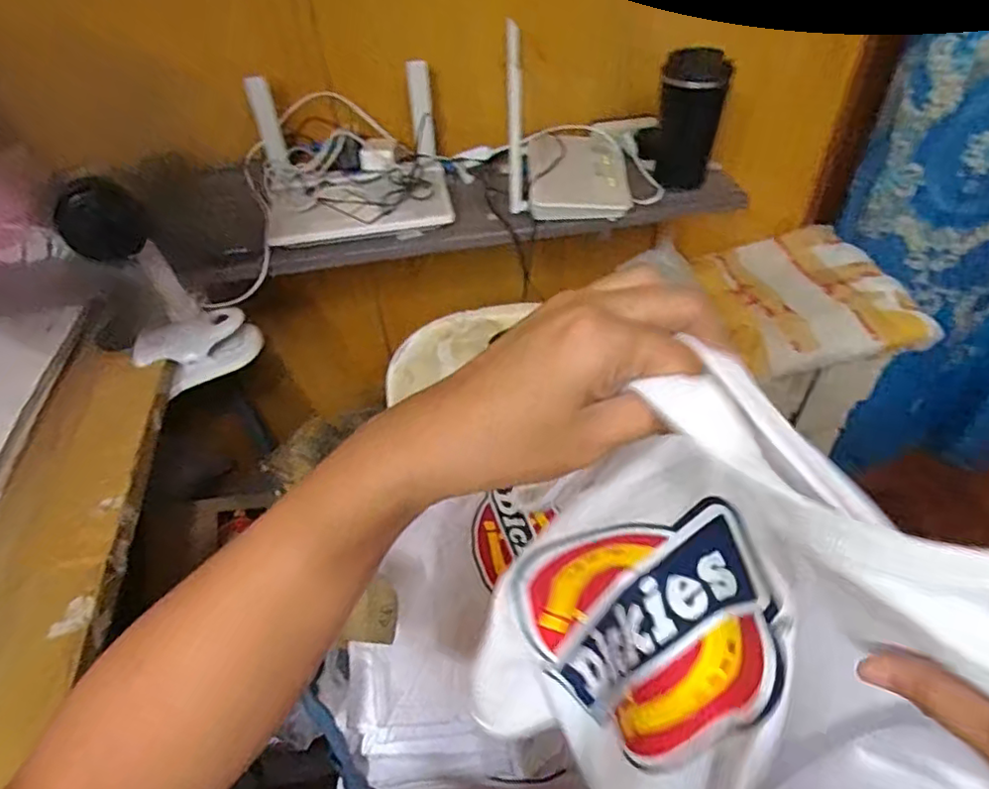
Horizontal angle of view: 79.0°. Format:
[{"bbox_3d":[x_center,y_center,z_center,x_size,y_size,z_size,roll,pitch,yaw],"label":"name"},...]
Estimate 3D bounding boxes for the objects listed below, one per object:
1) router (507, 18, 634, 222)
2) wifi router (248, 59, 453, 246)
[{"bbox_3d":[0.101,-0.344,0.790,0.162,0.145,0.199,-1,46,3],"label":"router"},{"bbox_3d":[-0.183,-0.307,0.765,0.244,0.126,0.203,-11,46,-7],"label":"wifi router"}]

